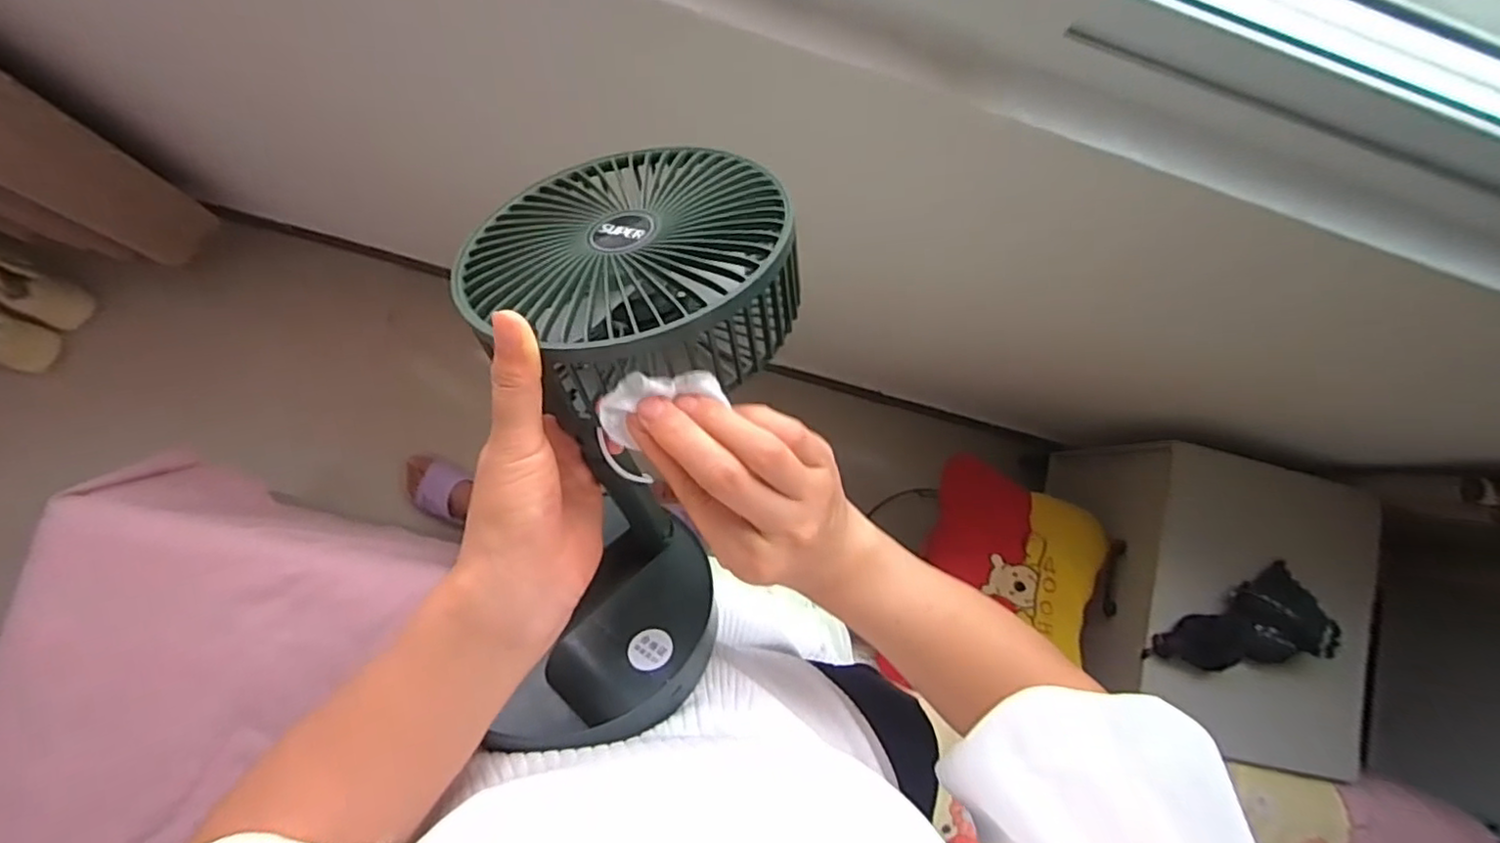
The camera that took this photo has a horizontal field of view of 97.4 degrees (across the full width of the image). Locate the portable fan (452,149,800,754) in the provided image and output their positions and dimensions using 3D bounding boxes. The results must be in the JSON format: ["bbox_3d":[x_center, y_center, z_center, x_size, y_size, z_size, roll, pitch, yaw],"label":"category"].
[{"bbox_3d":[-0.061,0.013,0.336,0.152,0.119,0.302,2,102,-8],"label":"portable fan"}]

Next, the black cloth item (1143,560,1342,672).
[{"bbox_3d":[0.758,0.319,1.025,0.264,0.100,0.139,-10,85,-9],"label":"black cloth item"}]

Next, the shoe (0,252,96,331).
[{"bbox_3d":[-1.305,-0.248,1.164,0.226,0.073,0.088,31,80,-26],"label":"shoe"}]

